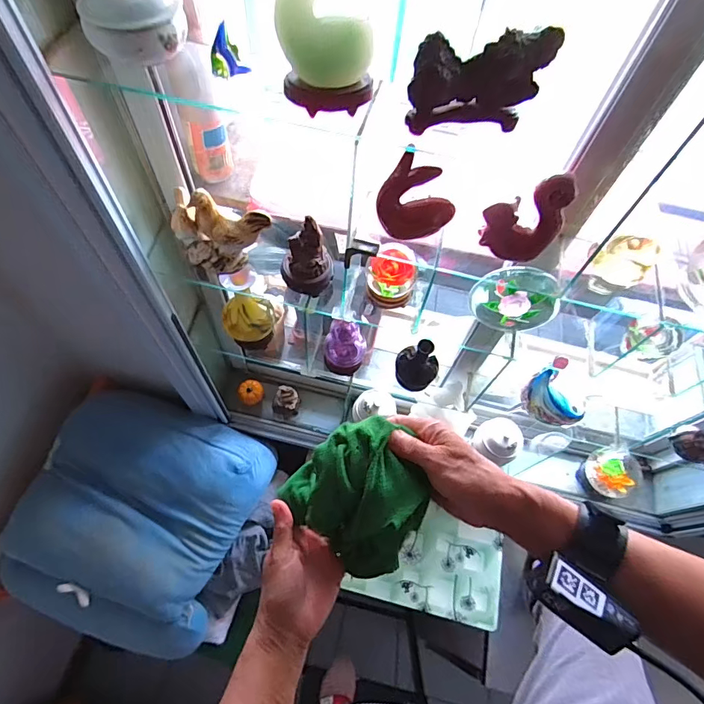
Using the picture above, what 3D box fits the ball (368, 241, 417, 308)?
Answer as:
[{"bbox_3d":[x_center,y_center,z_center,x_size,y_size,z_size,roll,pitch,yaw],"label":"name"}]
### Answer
[{"bbox_3d":[0.056,-0.108,0.620,0.070,0.067,0.065,2,62,-3],"label":"ball"}]

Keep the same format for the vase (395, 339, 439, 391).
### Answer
[{"bbox_3d":[0.122,0.010,0.765,0.079,0.124,0.072,2,62,-3],"label":"vase"}]

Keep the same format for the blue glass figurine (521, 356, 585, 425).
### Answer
[{"bbox_3d":[0.367,0.082,0.763,0.112,0.098,0.069,42,67,17],"label":"blue glass figurine"}]

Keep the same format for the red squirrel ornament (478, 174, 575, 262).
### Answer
[{"bbox_3d":[0.190,-0.143,0.469,0.082,0.111,0.020,3,62,-2],"label":"red squirrel ornament"}]

